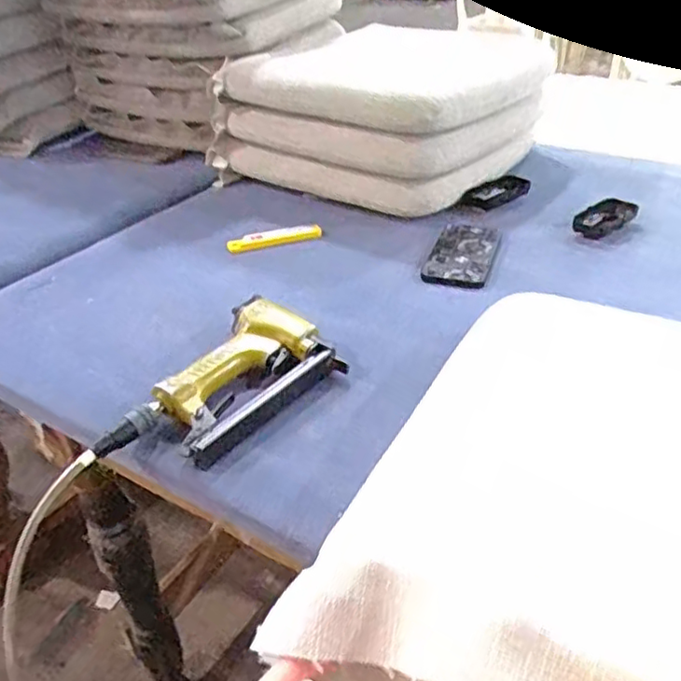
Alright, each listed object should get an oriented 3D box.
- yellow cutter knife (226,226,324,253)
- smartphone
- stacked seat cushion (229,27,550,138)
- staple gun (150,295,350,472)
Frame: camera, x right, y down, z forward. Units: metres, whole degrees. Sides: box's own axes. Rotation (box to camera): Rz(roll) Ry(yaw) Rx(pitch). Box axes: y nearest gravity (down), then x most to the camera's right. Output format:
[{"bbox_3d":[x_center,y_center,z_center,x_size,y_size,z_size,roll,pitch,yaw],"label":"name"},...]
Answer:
[{"bbox_3d":[-0.092,-0.146,0.917,0.137,0.020,0.026,-17,37,-19],"label":"yellow cutter knife"},{"bbox_3d":[0.164,-0.117,0.854,0.080,0.011,0.163,10,37,18],"label":"smartphone"},{"bbox_3d":[0.087,-0.443,1.058,0.412,0.068,0.391,21,41,31],"label":"stacked seat cushion"},{"bbox_3d":[-0.100,0.032,0.639,0.136,0.040,0.189,28,45,37],"label":"staple gun"}]

